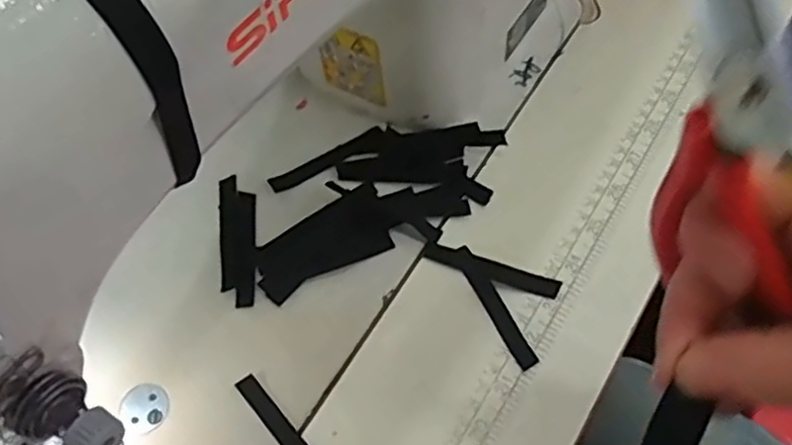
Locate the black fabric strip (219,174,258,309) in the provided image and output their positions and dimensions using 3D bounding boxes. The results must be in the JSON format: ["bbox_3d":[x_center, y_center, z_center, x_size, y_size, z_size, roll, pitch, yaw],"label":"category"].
[{"bbox_3d":[-0.088,0.008,0.387,0.020,0.004,0.080,-9,61,-1],"label":"black fabric strip"}]

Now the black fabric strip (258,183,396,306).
[{"bbox_3d":[-0.040,0.011,0.383,0.078,0.004,0.040,-28,63,-11],"label":"black fabric strip"}]

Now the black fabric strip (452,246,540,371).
[{"bbox_3d":[0.051,0.043,0.360,0.010,0.004,0.072,-26,63,-10],"label":"black fabric strip"}]

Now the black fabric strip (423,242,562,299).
[{"bbox_3d":[0.051,0.025,0.369,0.072,0.007,0.011,19,64,14],"label":"black fabric strip"}]

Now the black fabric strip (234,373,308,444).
[{"bbox_3d":[-0.054,0.101,0.335,0.010,0.004,0.069,-39,66,-16],"label":"black fabric strip"}]

